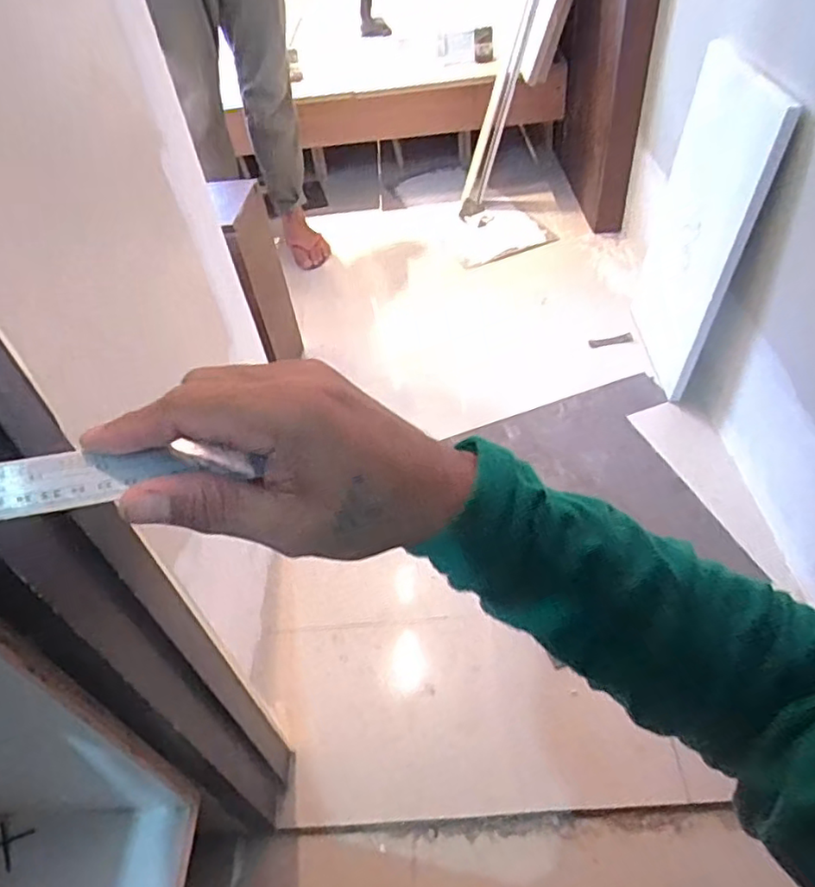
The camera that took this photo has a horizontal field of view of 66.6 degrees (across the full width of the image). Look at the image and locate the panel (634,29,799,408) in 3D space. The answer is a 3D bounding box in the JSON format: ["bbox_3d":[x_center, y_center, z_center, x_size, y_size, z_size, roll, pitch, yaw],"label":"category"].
[{"bbox_3d":[0.537,-0.407,1.174,0.021,0.574,0.337,2,44,-3],"label":"panel"}]

